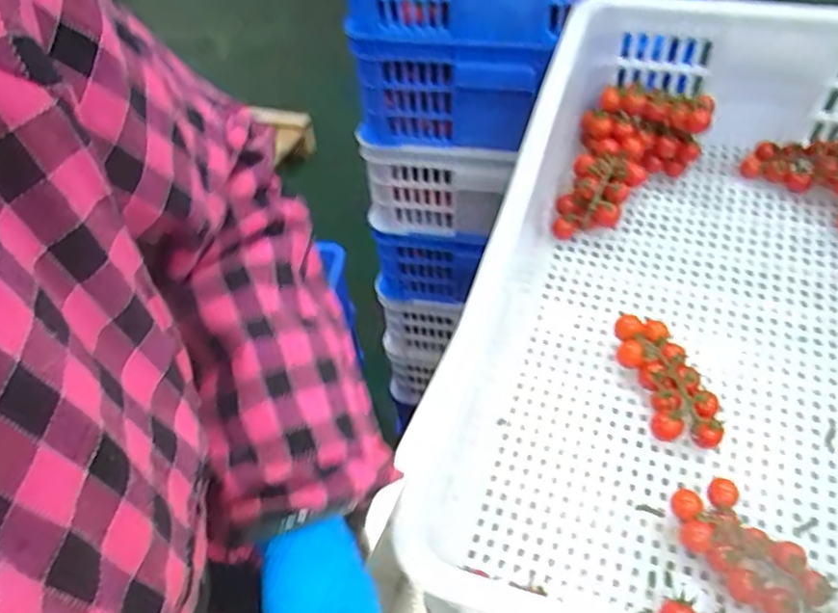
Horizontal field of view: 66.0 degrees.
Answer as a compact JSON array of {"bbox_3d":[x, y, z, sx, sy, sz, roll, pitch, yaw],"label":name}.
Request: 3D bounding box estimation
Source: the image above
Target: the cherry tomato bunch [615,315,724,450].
[{"bbox_3d":[0.215,0.063,0.561,0.049,0.031,0.123,-10,48,-11],"label":"cherry tomato bunch"}]

